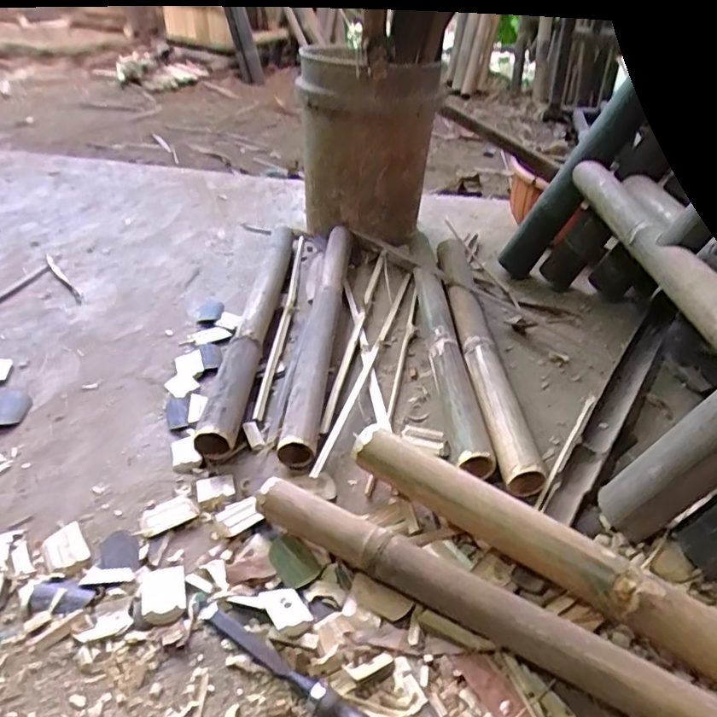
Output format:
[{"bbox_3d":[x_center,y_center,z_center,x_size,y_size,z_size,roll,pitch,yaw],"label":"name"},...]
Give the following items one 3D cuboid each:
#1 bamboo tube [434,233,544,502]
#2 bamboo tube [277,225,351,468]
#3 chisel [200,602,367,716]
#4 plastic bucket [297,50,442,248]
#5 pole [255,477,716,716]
[{"bbox_3d":[0.189,-0.031,0.946,0.062,0.055,0.611,0,37,-3],"label":"bamboo tube"},{"bbox_3d":[-0.063,-0.061,0.972,0.061,0.044,0.622,4,37,2],"label":"bamboo tube"},{"bbox_3d":[-0.050,0.293,0.520,0.249,0.021,0.027,24,42,26],"label":"chisel"},{"bbox_3d":[0.009,-0.445,1.241,0.277,0.362,0.245,1,37,-2],"label":"plastic bucket"},{"bbox_3d":[0.182,0.269,0.539,0.662,0.058,0.052,21,41,23],"label":"pole"}]

